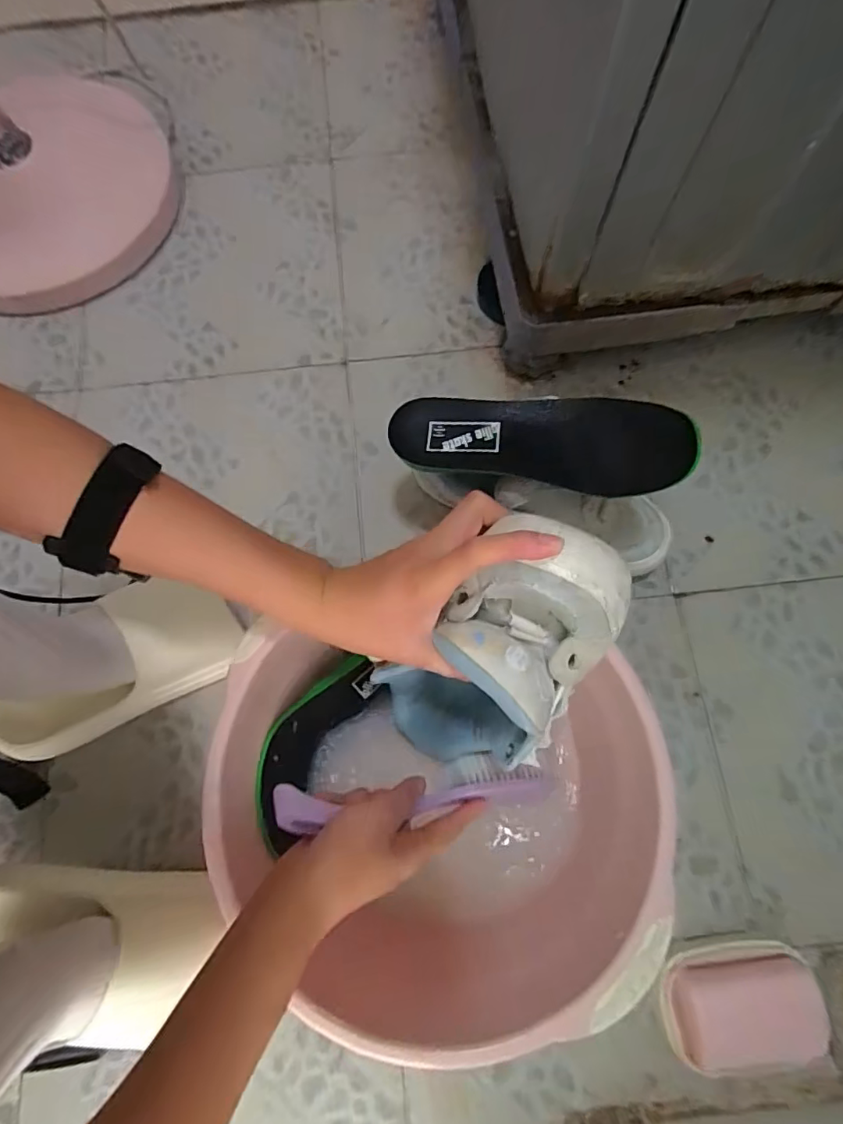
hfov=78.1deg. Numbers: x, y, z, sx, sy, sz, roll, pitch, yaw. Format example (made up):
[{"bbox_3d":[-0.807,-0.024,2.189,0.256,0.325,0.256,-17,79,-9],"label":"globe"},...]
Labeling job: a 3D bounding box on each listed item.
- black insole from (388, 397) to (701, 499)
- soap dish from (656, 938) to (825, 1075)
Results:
[{"bbox_3d":[0.090,-0.098,0.411,0.224,0.029,0.071,9,74,18],"label":"black insole"},{"bbox_3d":[0.245,0.344,0.400,0.108,0.052,0.073,-10,74,-2],"label":"soap dish"}]

